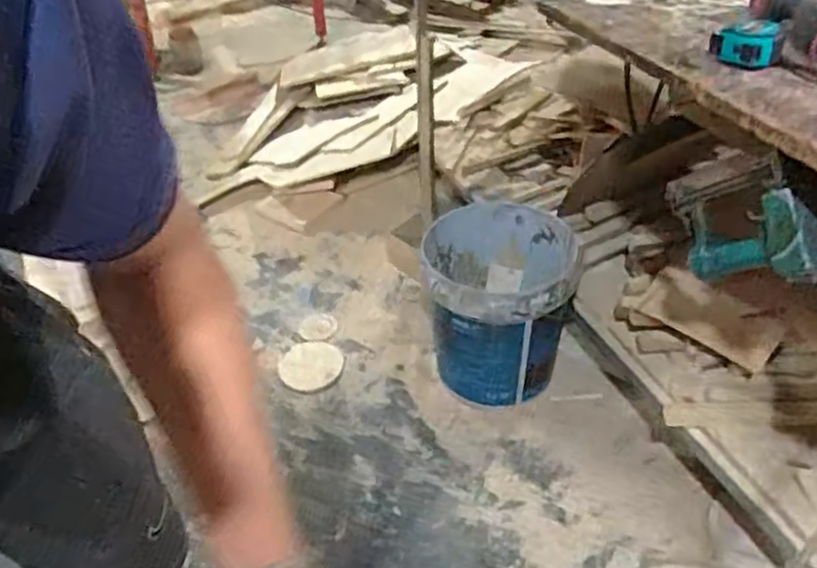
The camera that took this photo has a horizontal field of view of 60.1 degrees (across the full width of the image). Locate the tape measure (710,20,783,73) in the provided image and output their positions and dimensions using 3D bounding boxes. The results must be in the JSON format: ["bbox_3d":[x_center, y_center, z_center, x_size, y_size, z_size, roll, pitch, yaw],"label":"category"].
[{"bbox_3d":[0.382,-0.270,0.798,0.076,0.044,0.047,11,43,18],"label":"tape measure"}]

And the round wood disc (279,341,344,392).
[{"bbox_3d":[-0.215,0.179,1.546,0.134,0.014,0.139,-3,41,2],"label":"round wood disc"}]

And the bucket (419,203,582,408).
[{"bbox_3d":[0.186,0.049,1.441,0.291,0.322,0.308,2,41,7],"label":"bucket"}]

